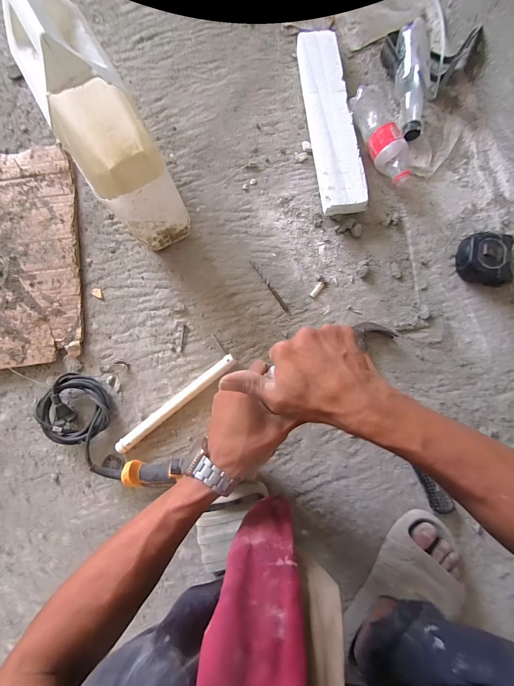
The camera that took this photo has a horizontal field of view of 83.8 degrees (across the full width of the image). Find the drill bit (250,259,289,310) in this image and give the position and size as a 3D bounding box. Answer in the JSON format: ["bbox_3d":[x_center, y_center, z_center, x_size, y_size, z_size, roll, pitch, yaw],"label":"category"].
[{"bbox_3d":[0.022,-0.105,0.520,0.009,0.007,0.114,-34,84,-3],"label":"drill bit"}]

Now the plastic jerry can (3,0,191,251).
[{"bbox_3d":[-0.211,-0.282,0.407,0.114,0.268,0.227,-36,84,-3],"label":"plastic jerry can"}]

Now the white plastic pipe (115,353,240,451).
[{"bbox_3d":[-0.134,0.101,0.484,0.237,0.024,0.022,-38,84,-3],"label":"white plastic pipe"}]

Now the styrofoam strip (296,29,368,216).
[{"bbox_3d":[0.135,-0.408,0.532,0.074,0.045,0.367,-7,83,0],"label":"styrofoam strip"}]

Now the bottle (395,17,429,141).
[{"bbox_3d":[0.288,-0.481,0.527,0.051,0.045,0.197,-3,98,1],"label":"bottle"}]

